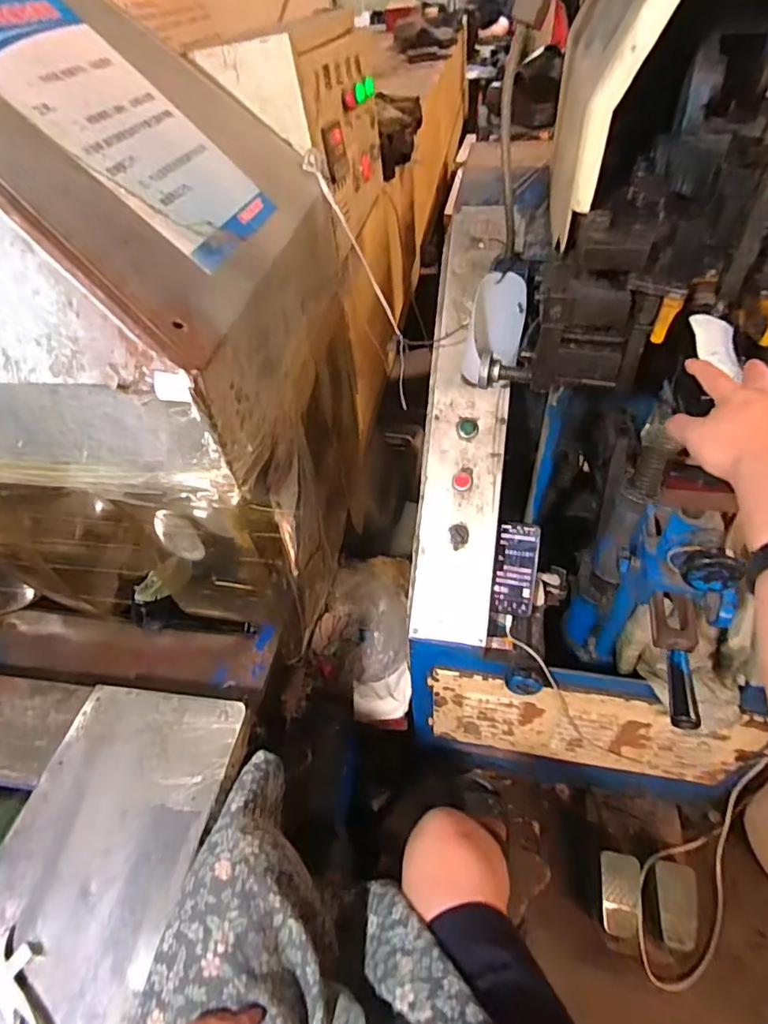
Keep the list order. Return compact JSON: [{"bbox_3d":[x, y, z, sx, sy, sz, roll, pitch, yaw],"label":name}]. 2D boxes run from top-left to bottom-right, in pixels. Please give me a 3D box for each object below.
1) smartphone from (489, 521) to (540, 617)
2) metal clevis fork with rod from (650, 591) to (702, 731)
[{"bbox_3d":[0.228,0.100,0.929,0.072,0.159,0.018,9,2,30],"label":"smartphone"},{"bbox_3d":[0.312,0.147,0.573,0.042,0.035,0.161,10,49,15],"label":"metal clevis fork with rod"}]

